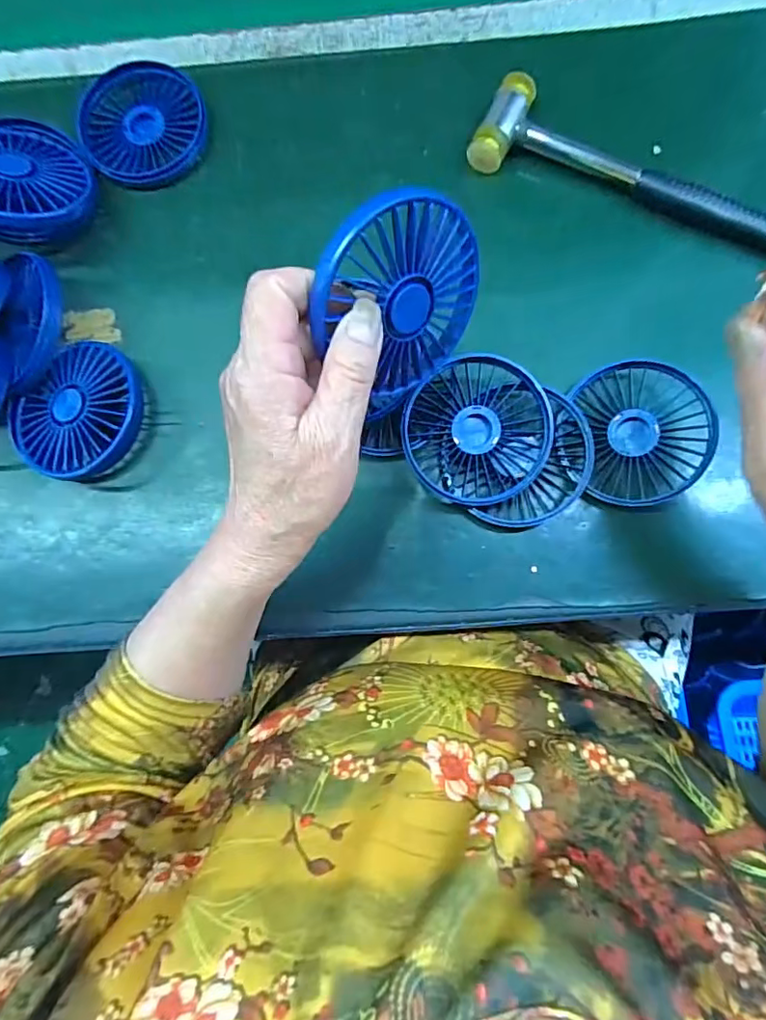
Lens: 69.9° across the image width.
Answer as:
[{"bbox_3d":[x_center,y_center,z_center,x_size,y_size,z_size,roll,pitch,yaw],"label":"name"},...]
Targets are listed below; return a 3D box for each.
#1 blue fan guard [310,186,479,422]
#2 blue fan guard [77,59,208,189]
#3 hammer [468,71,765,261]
[{"bbox_3d":[0.010,-0.093,0.246,0.080,0.090,0.012,-43,55,-1],"label":"blue fan guard"},{"bbox_3d":[-0.170,-0.275,0.388,0.085,0.014,0.086,0,83,4],"label":"blue fan guard"},{"bbox_3d":[0.177,-0.215,0.356,0.237,0.023,0.062,23,85,6],"label":"hammer"}]

